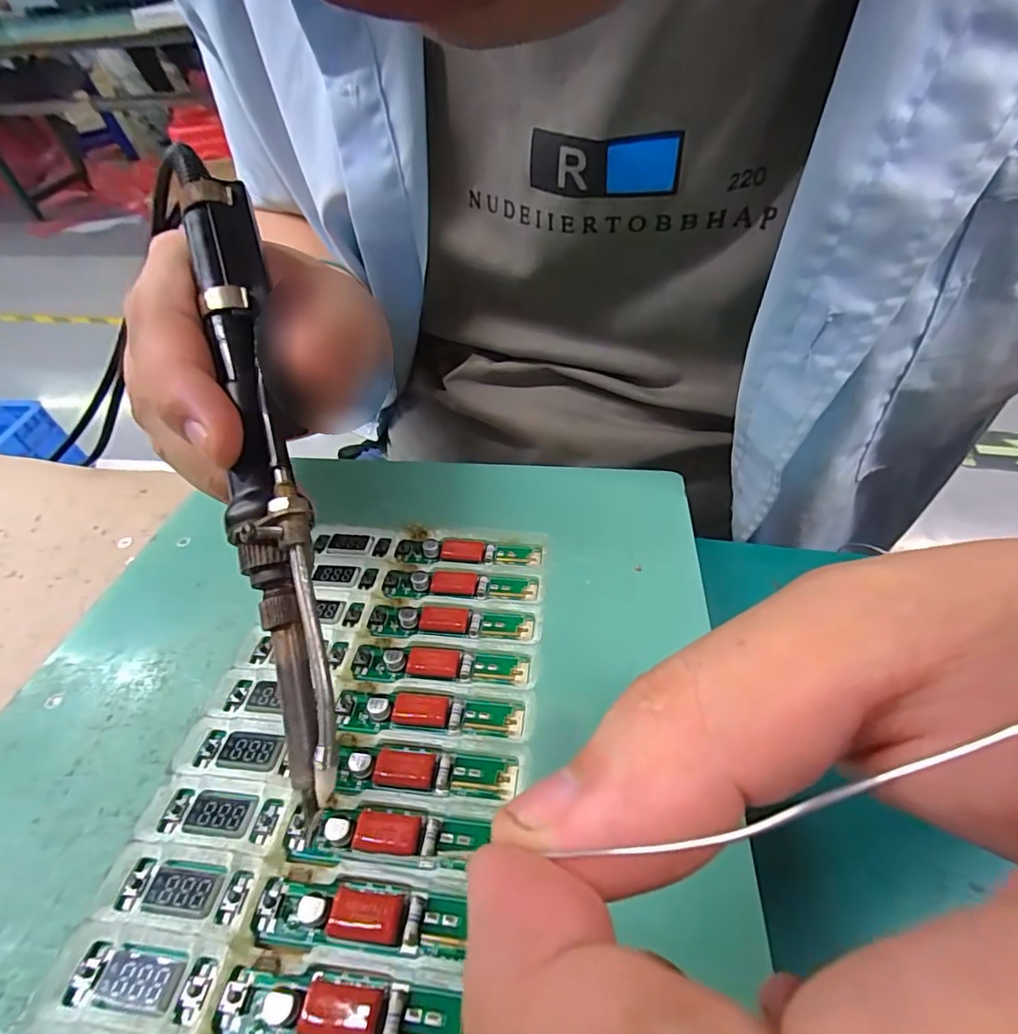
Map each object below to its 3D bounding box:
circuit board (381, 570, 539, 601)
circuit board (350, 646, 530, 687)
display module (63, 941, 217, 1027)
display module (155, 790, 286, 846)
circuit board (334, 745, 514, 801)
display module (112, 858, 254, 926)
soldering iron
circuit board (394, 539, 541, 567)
[{"bbox_3d":[-0.018,0.026,0.197,0.057,0.009,0.012,0,49,6],"label":"circuit board"},{"bbox_3d":[-0.023,0.048,0.172,0.056,0.009,0.011,-1,49,6],"label":"circuit board"},{"bbox_3d":[-0.080,0.101,0.116,0.033,0.004,0.011,1,49,7],"label":"display module"},{"bbox_3d":[-0.077,0.078,0.139,0.032,0.004,0.011,2,49,8],"label":"display module"},{"bbox_3d":[-0.023,0.071,0.148,0.050,0.007,0.012,-1,49,5],"label":"circuit board"},{"bbox_3d":[-0.078,0.089,0.127,0.033,0.004,0.011,2,49,8],"label":"display module"},{"bbox_3d":[-0.071,-0.020,0.149,0.021,0.017,0.192,-15,79,-7],"label":"soldering iron"},{"bbox_3d":[-0.017,0.013,0.210,0.057,0.008,0.011,0,49,6],"label":"circuit board"}]

